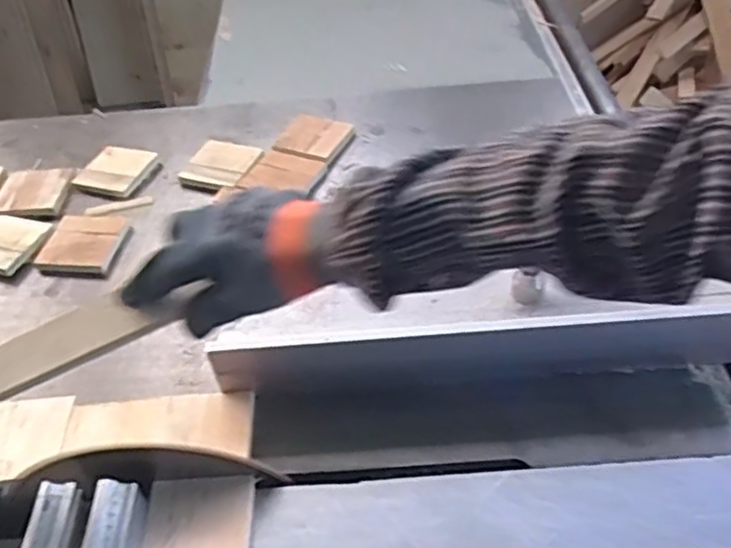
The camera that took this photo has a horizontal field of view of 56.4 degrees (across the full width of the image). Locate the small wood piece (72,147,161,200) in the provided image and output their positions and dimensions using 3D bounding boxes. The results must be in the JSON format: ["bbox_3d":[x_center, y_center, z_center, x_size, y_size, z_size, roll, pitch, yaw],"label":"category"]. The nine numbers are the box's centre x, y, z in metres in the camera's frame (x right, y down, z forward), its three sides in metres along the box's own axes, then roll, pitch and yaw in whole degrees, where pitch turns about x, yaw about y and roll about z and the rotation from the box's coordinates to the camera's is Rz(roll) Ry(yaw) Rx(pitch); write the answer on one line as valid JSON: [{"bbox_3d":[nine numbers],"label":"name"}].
[{"bbox_3d":[-0.348,-0.142,0.948,0.099,0.025,0.097,14,49,21],"label":"small wood piece"}]

